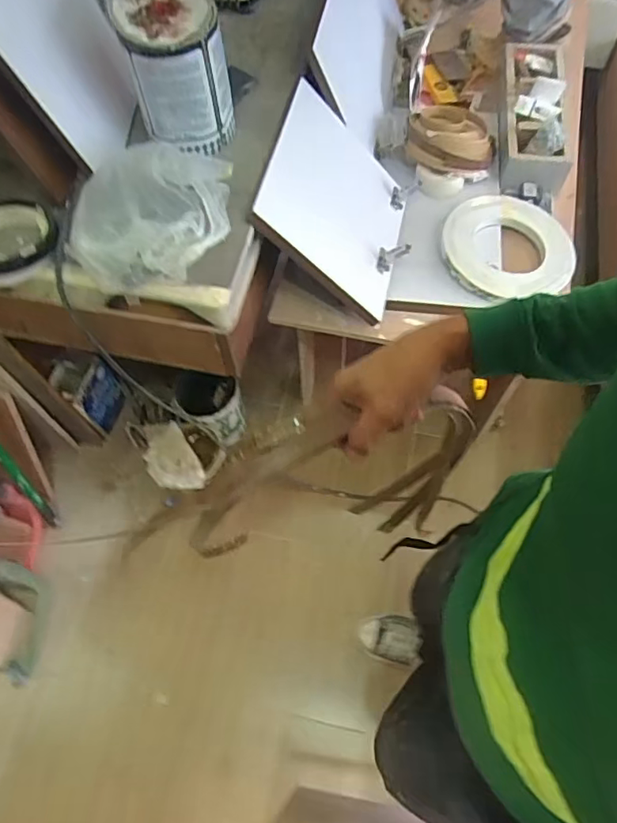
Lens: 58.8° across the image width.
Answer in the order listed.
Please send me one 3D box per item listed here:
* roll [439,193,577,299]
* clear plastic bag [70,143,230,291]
[{"bbox_3d":[0.426,-0.359,1.178,0.270,0.052,0.257,-1,64,2],"label":"roll"},{"bbox_3d":[-0.239,-0.304,0.856,0.212,0.099,0.226,17,66,10],"label":"clear plastic bag"}]

